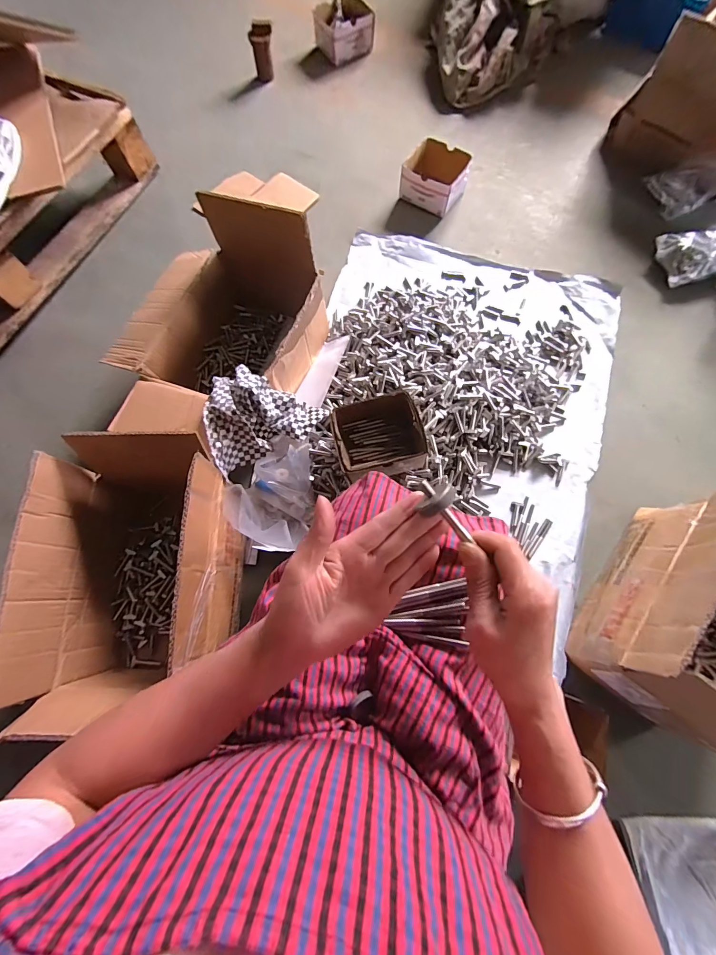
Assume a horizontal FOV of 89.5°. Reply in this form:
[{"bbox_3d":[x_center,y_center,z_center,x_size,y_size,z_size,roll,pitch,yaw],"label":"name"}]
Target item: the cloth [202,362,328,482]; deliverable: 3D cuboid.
[{"bbox_3d":[-0.163,-0.112,0.657,0.201,0.096,0.183,-8,73,-2],"label":"cloth"}]

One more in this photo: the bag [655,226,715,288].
[{"bbox_3d":[0.872,-0.572,0.932,0.175,0.058,0.136,-12,74,-3],"label":"bag"}]

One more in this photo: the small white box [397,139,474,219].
[{"bbox_3d":[0.211,-0.826,1.000,0.163,0.087,0.149,30,76,9],"label":"small white box"}]

